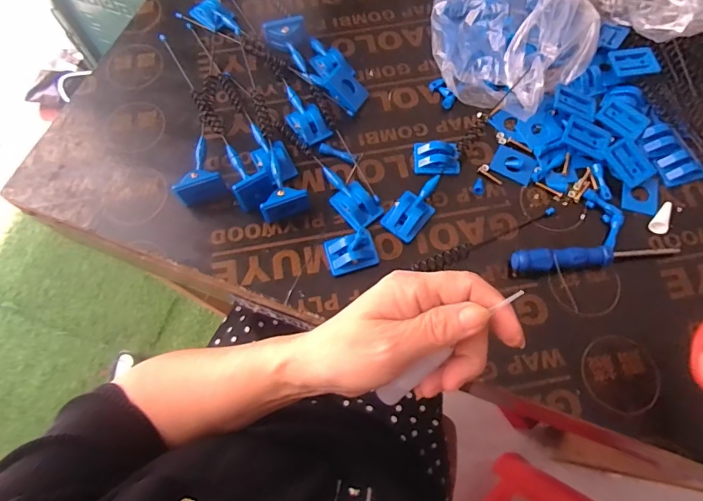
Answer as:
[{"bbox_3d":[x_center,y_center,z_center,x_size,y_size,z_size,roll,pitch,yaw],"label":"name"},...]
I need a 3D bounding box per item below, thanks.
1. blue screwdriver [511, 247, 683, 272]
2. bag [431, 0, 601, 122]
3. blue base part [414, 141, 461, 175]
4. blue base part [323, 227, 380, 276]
[{"bbox_3d":[0.216,0.006,0.386,0.149,0.022,0.017,-4,69,0],"label":"blue screwdriver"},{"bbox_3d":[0.171,-0.239,0.464,0.160,0.054,0.198,5,70,3],"label":"bag"},{"bbox_3d":[0.084,-0.091,0.431,0.044,0.013,0.036,5,70,3],"label":"blue base part"},{"bbox_3d":[0.000,0.001,0.397,0.044,0.019,0.038,-17,70,-5],"label":"blue base part"}]

